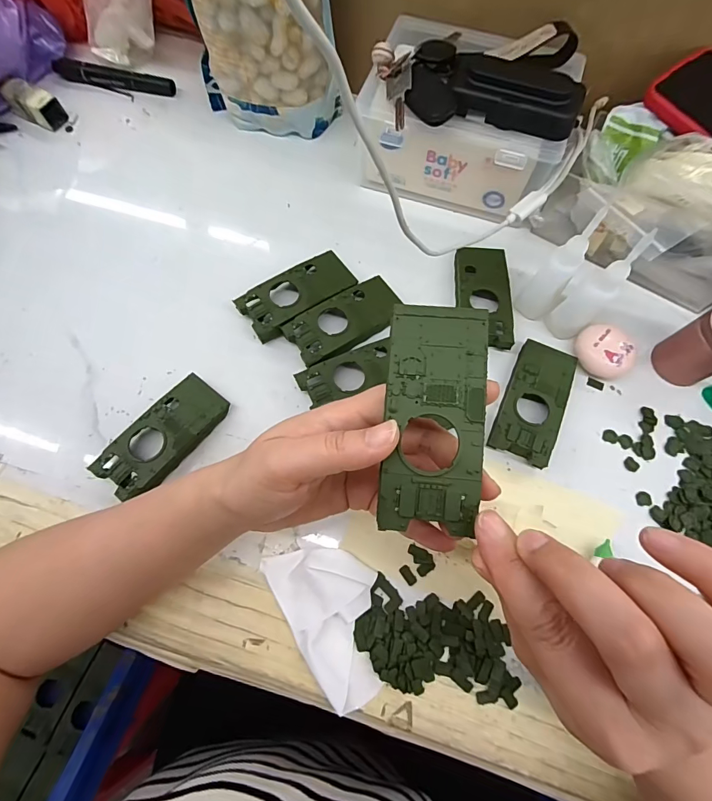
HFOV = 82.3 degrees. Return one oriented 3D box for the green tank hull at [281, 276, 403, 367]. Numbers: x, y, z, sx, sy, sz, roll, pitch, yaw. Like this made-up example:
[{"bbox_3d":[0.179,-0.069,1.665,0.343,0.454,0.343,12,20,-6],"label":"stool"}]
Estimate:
[{"bbox_3d":[-0.008,-0.069,0.360,0.103,0.016,0.051,-34,73,-13],"label":"green tank hull"}]

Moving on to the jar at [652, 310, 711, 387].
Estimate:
[{"bbox_3d":[0.282,-0.043,0.328,0.037,0.068,0.044,-29,72,-11],"label":"jar"}]

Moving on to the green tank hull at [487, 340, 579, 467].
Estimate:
[{"bbox_3d":[0.147,0.001,0.337,0.048,0.020,0.103,26,71,9],"label":"green tank hull"}]

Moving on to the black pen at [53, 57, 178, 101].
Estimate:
[{"bbox_3d":[-0.278,-0.368,0.469,0.141,0.022,0.020,13,69,4],"label":"black pen"}]

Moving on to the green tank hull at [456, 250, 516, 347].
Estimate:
[{"bbox_3d":[0.114,-0.095,0.371,0.047,0.019,0.106,4,69,1],"label":"green tank hull"}]

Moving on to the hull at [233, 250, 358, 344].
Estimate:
[{"bbox_3d":[-0.052,-0.095,0.371,0.103,0.020,0.046,-34,73,-13],"label":"hull"}]

